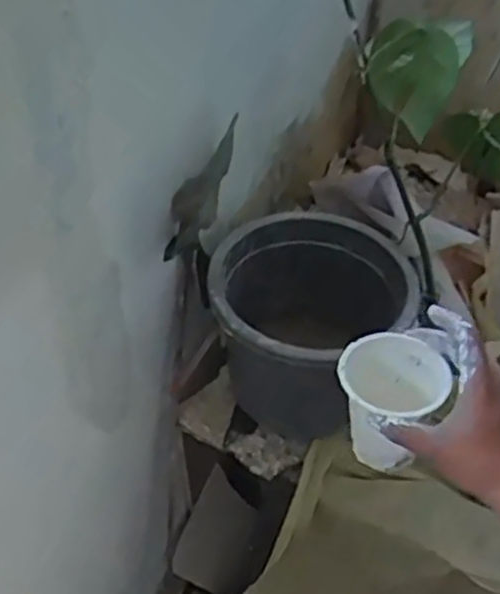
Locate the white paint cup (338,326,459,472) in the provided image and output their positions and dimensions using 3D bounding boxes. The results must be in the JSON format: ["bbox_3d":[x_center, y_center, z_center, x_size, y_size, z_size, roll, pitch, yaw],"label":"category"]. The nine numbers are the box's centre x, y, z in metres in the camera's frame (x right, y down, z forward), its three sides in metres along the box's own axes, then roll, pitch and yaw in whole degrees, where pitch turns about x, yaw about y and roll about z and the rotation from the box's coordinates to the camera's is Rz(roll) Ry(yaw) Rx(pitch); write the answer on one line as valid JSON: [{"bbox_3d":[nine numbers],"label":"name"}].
[{"bbox_3d":[0.122,0.098,0.651,0.086,0.105,0.088,0,47,0],"label":"white paint cup"}]

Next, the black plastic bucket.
[{"bbox_3d":[0.081,0.035,1.124,0.264,0.207,0.277,0,47,0],"label":"black plastic bucket"}]

